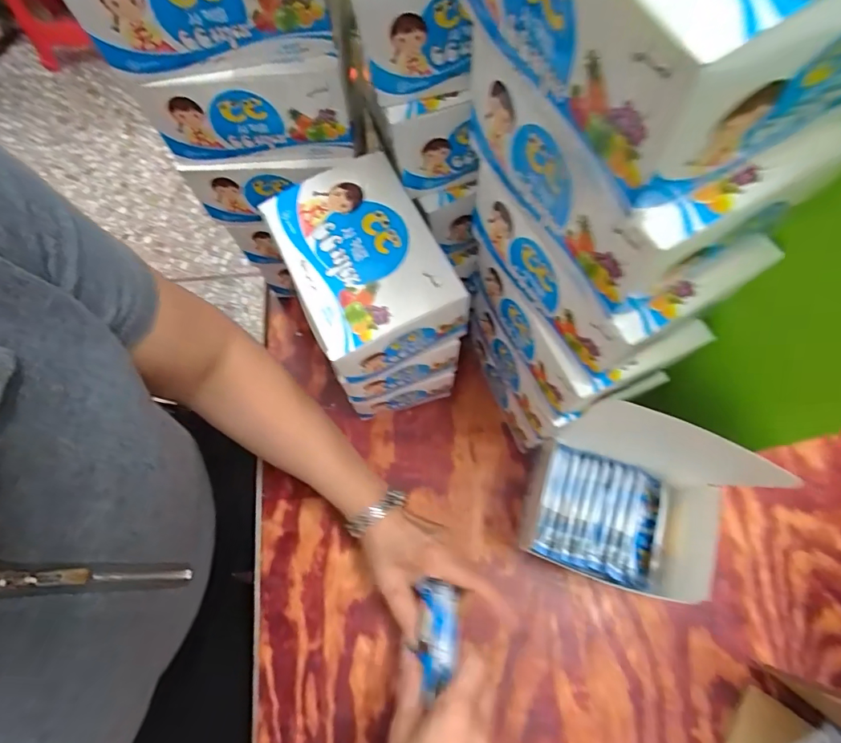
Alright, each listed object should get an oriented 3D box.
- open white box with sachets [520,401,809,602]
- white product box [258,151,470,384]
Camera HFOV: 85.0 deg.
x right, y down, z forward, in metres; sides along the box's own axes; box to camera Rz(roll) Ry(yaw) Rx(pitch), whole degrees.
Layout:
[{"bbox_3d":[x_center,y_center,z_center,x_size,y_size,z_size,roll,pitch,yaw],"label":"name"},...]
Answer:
[{"bbox_3d":[0.179,0.121,0.384,0.161,0.191,0.113,18,71,7],"label":"open white box with sachets"},{"bbox_3d":[-0.045,-0.079,0.352,0.104,0.059,0.141,-25,71,-9],"label":"white product box"}]

